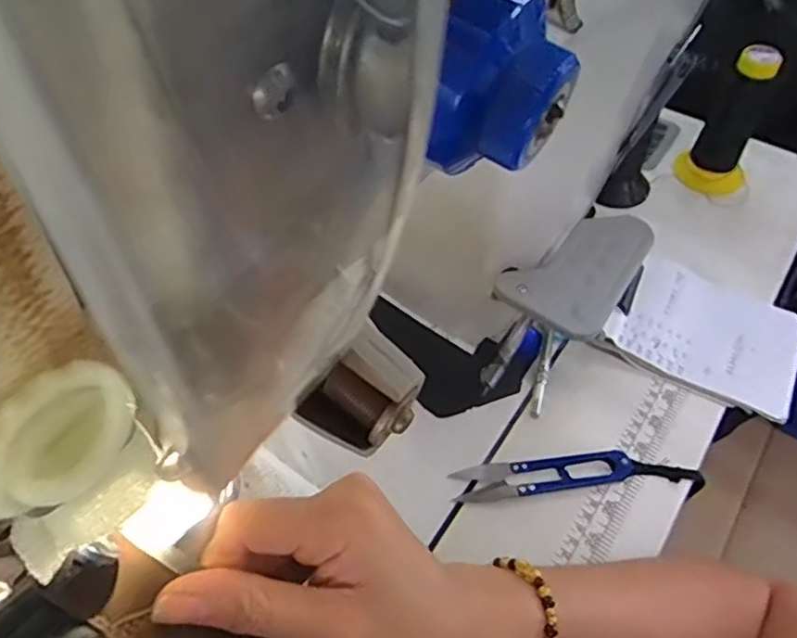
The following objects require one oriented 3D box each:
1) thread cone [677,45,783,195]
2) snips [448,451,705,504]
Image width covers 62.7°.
[{"bbox_3d":[0.301,-0.180,0.588,0.058,0.129,0.054,26,56,19],"label":"thread cone"},{"bbox_3d":[0.121,0.104,0.434,0.165,0.007,0.027,-2,52,-2],"label":"snips"}]

